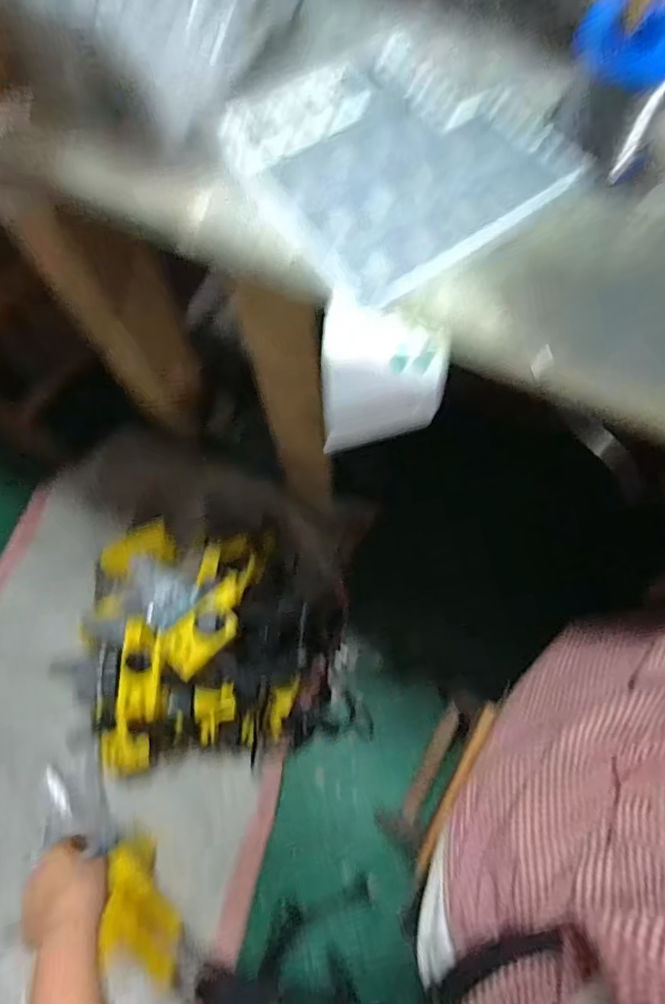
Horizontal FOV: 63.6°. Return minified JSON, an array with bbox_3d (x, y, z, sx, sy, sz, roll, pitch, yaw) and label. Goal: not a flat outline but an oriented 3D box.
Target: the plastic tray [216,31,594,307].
[{"bbox_3d":[0.040,-0.220,0.339,0.172,0.014,0.171,-35,74,-12],"label":"plastic tray"}]

